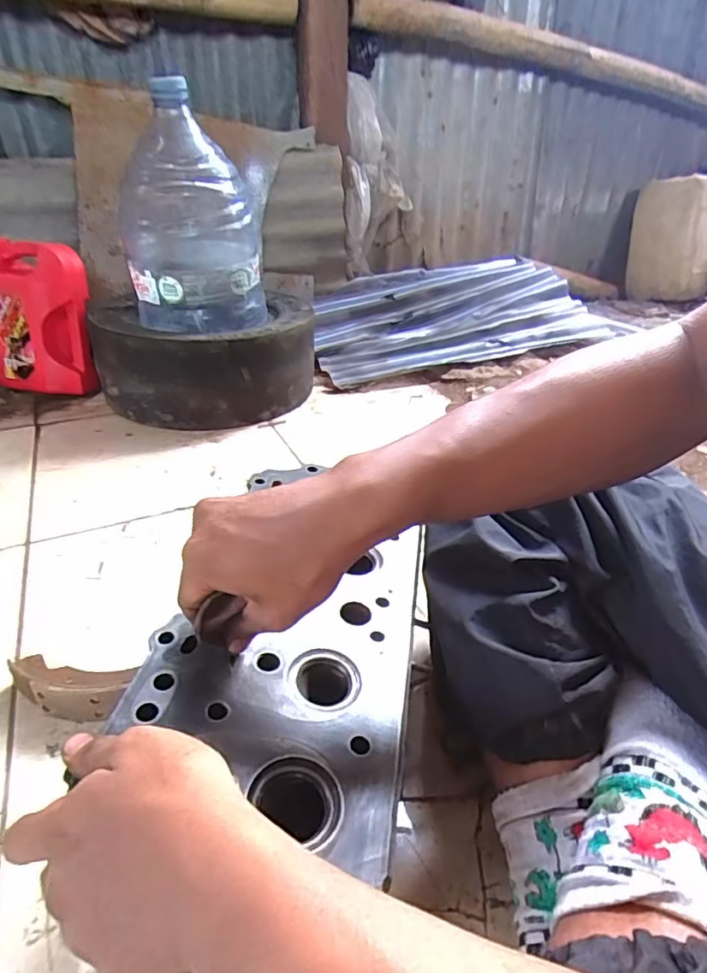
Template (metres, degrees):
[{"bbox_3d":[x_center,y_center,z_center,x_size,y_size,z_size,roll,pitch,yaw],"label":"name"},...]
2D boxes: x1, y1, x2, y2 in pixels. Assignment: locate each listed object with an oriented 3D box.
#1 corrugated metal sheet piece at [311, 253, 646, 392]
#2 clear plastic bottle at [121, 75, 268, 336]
[{"bbox_3d":[0.275,-0.476,1.509,0.852,0.058,0.411,-16,62,-18],"label":"corrugated metal sheet piece"},{"bbox_3d":[-0.293,-0.473,0.990,0.239,0.360,0.202,-8,31,-15],"label":"clear plastic bottle"}]

